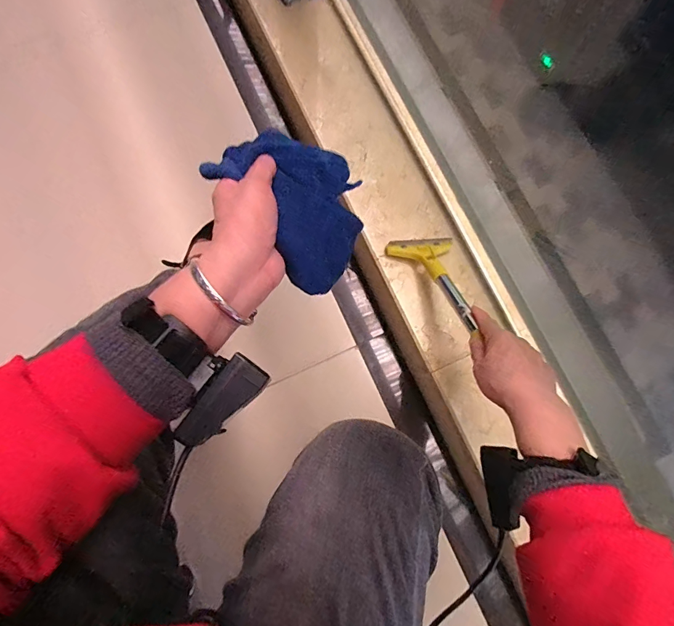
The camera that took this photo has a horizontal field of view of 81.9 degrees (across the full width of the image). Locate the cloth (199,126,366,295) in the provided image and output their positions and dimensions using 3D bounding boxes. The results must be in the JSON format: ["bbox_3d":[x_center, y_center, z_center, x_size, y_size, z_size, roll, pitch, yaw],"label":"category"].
[{"bbox_3d":[-0.028,-0.102,0.353,0.106,0.055,0.138,-40,82,-6],"label":"cloth"}]

